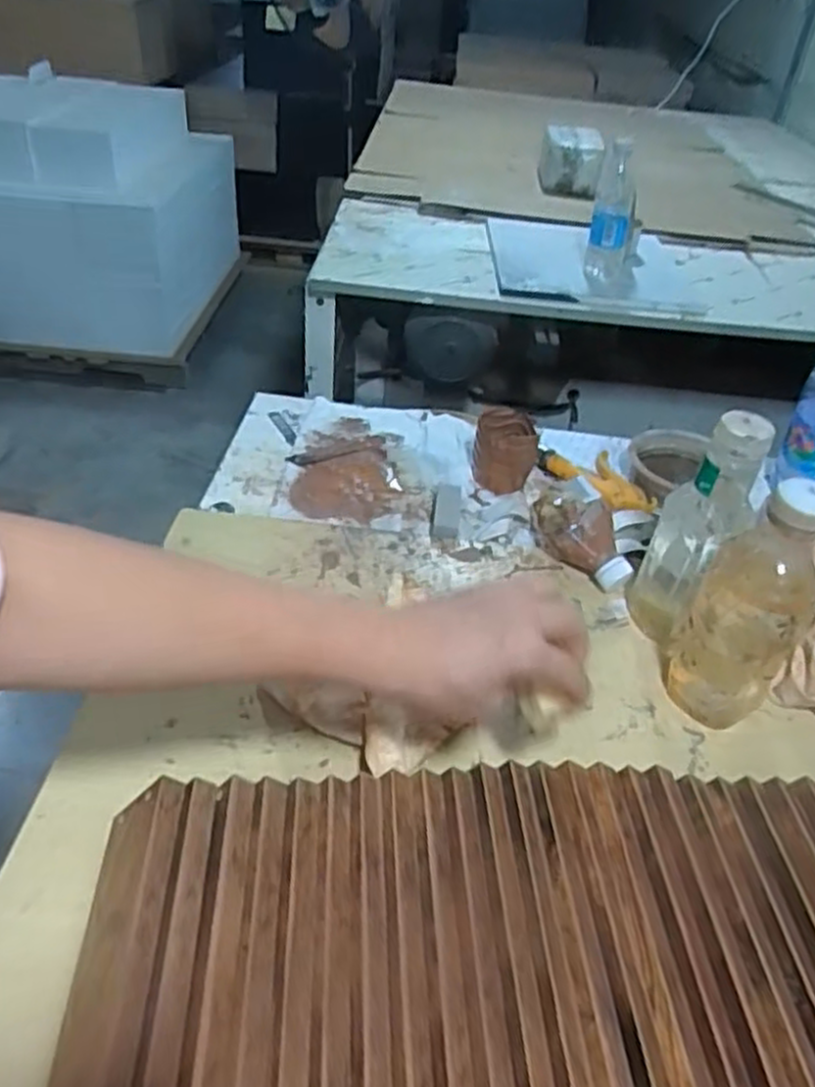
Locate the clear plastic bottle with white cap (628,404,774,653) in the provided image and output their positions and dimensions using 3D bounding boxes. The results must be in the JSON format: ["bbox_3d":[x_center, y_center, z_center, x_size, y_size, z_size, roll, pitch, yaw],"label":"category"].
[{"bbox_3d":[0.230,-0.009,0.625,0.057,0.206,0.062,12,40,6],"label":"clear plastic bottle with white cap"}]

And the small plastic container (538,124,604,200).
[{"bbox_3d":[0.357,-0.837,1.704,0.133,0.123,0.159,11,40,5],"label":"small plastic container"}]

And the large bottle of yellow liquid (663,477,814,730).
[{"bbox_3d":[0.252,0.044,0.565,0.074,0.211,0.070,26,44,21],"label":"large bottle of yellow liquid"}]

